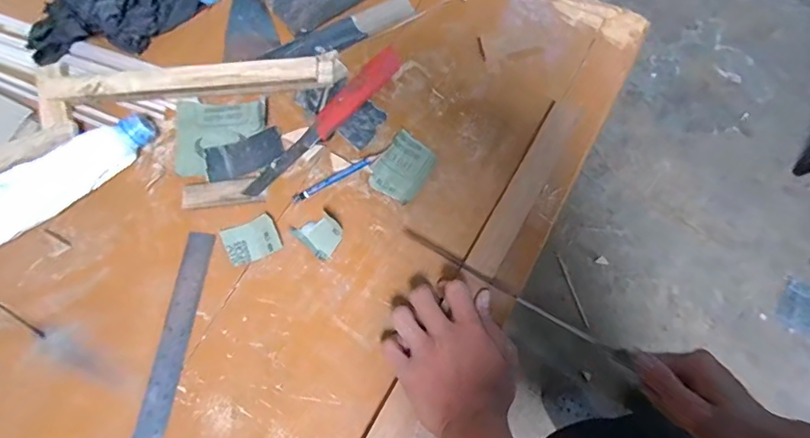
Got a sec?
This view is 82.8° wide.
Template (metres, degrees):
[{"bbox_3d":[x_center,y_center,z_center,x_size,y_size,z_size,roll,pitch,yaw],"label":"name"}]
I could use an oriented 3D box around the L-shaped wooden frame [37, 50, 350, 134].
[{"bbox_3d":[-0.238,-0.144,0.500,0.333,0.030,0.080,-2,75,1],"label":"L-shaped wooden frame"}]

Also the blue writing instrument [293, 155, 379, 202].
[{"bbox_3d":[-0.073,-0.043,0.478,0.096,0.012,0.011,-27,76,-6],"label":"blue writing instrument"}]

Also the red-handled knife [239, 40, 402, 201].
[{"bbox_3d":[-0.082,-0.104,0.490,0.027,0.011,0.221,39,79,11],"label":"red-handled knife"}]

